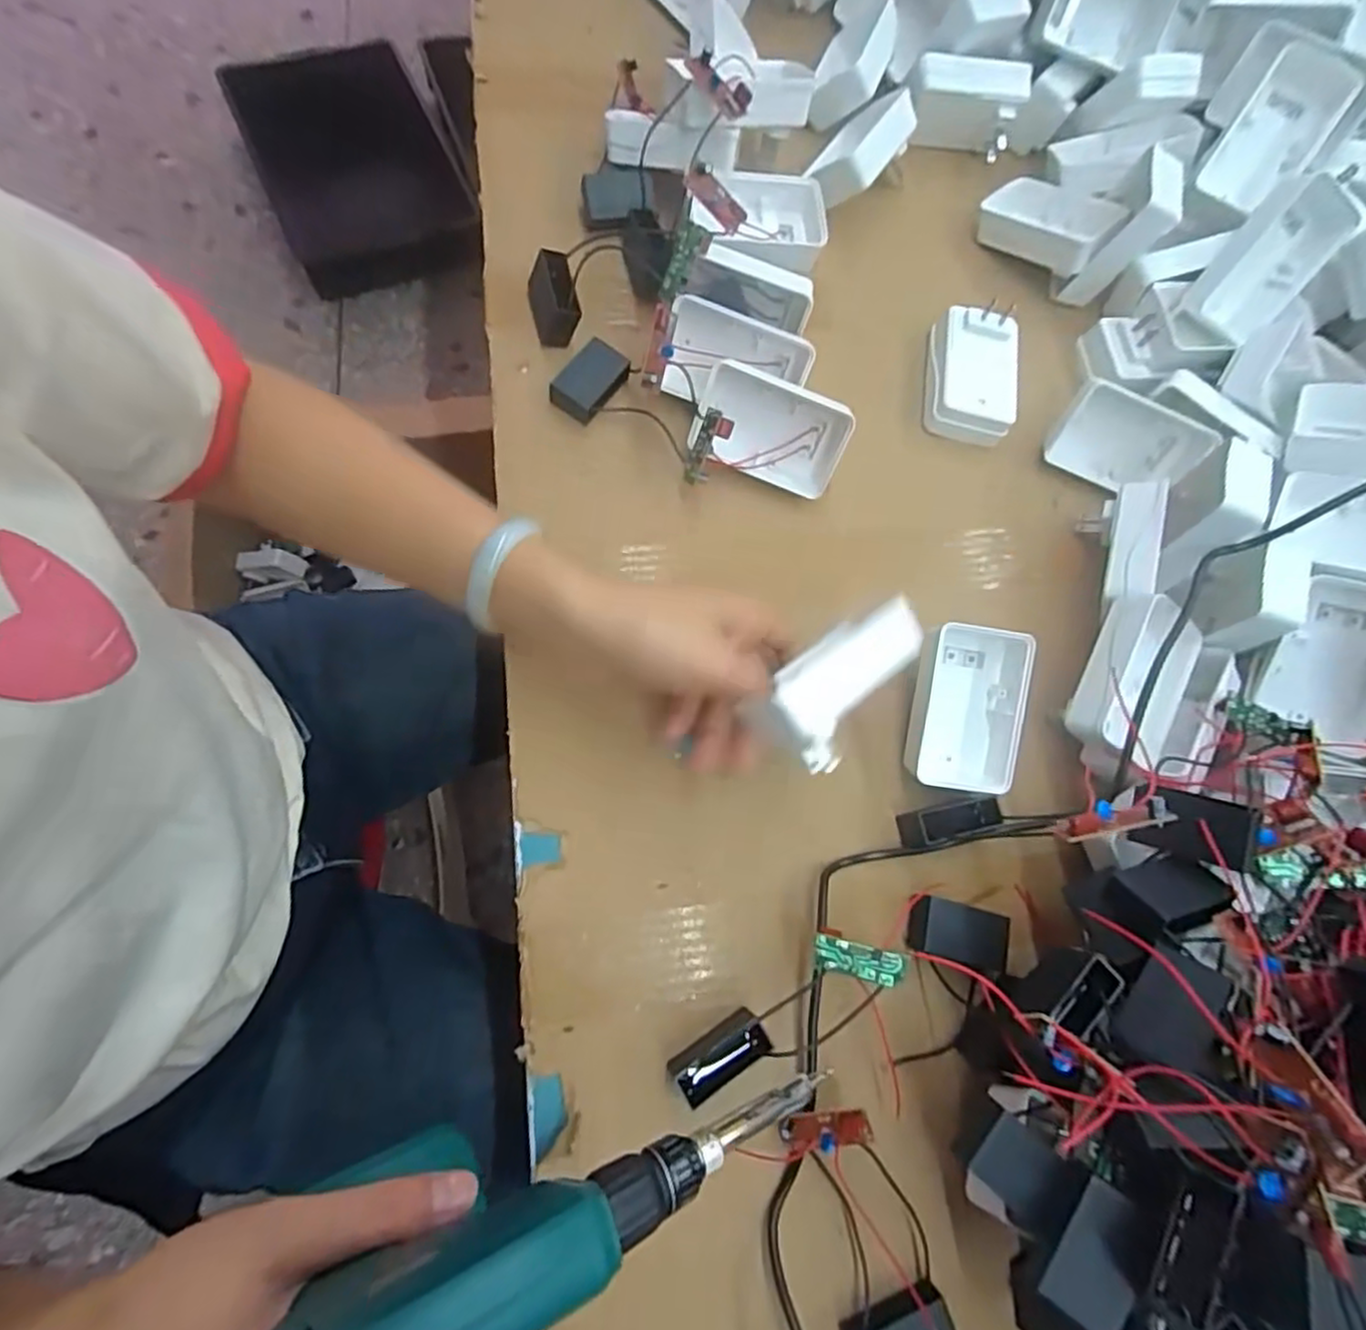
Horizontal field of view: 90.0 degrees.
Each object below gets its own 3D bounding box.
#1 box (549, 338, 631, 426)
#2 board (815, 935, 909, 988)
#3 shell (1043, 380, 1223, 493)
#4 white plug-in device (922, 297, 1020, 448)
[{"bbox_3d":[-0.057,-0.178,0.427,0.031,0.019,0.051,32,72,2],"label":"box"},{"bbox_3d":[0.085,0.142,0.326,0.043,0.005,0.016,14,73,-4],"label":"board"},{"bbox_3d":[0.297,-0.148,0.458,0.103,0.055,0.015,17,39,-11],"label":"shell"},{"bbox_3d":[0.196,-0.197,0.463,0.055,0.032,0.083,9,73,-5],"label":"white plug-in device"}]

